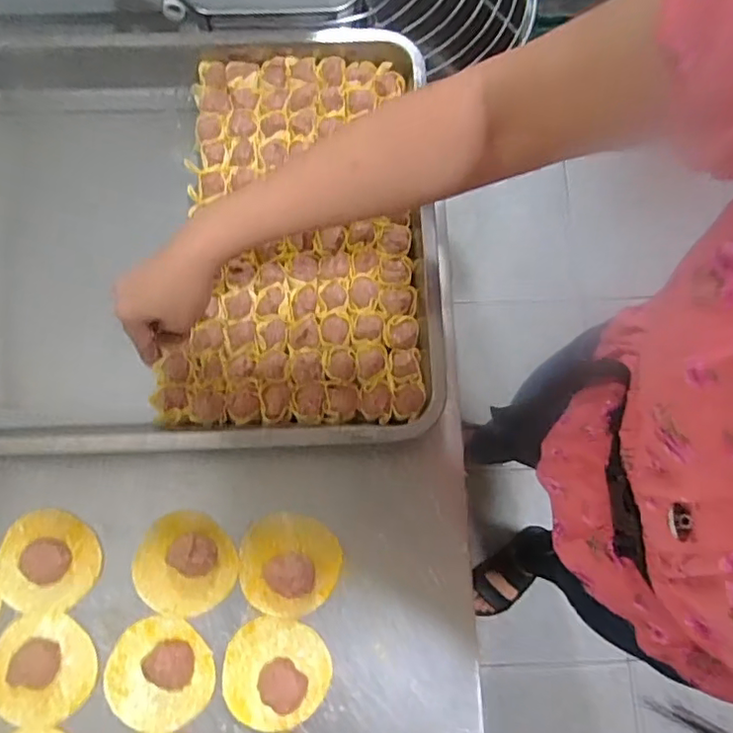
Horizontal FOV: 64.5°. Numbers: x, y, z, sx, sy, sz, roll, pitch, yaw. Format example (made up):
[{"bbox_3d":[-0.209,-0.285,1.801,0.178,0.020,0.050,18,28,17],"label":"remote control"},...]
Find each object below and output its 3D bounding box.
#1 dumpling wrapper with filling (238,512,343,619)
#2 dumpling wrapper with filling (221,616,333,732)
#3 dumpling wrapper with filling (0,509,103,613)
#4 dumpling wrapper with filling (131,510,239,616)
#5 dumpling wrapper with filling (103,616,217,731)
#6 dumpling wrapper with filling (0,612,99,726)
[{"bbox_3d":[-0.065,0.161,0.476,0.080,0.024,0.079,0,76,0],"label":"dumpling wrapper with filling"},{"bbox_3d":[-0.071,0.241,0.455,0.082,0.014,0.078,0,76,0],"label":"dumpling wrapper with filling"},{"bbox_3d":[-0.262,0.159,0.477,0.081,0.014,0.077,0,76,0],"label":"dumpling wrapper with filling"},{"bbox_3d":[-0.151,0.160,0.472,0.079,0.028,0.078,0,76,0],"label":"dumpling wrapper with filling"},{"bbox_3d":[-0.165,0.241,0.453,0.081,0.016,0.079,-39,79,-9],"label":"dumpling wrapper with filling"},{"bbox_3d":[-0.257,0.237,0.454,0.080,0.020,0.077,0,76,0],"label":"dumpling wrapper with filling"}]

